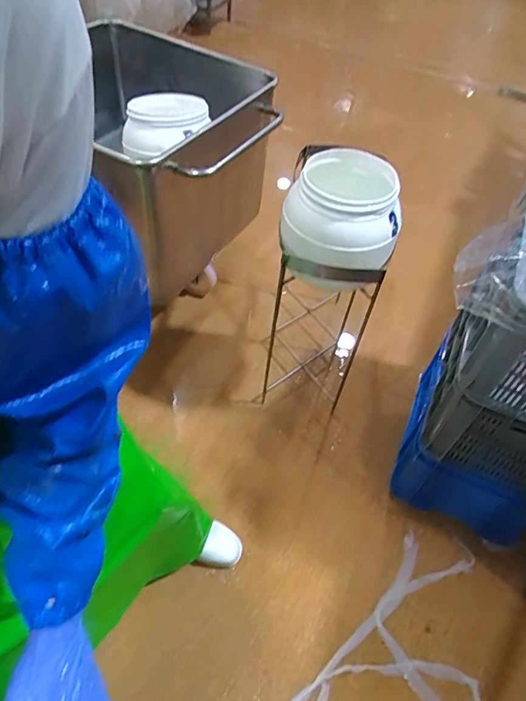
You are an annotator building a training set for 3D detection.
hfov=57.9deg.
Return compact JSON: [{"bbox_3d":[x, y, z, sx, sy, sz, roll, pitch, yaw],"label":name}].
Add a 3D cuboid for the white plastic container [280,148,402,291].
[{"bbox_3d":[0.181,-0.300,1.095,0.253,0.208,0.242,16,51,7],"label":"white plastic container"}]

